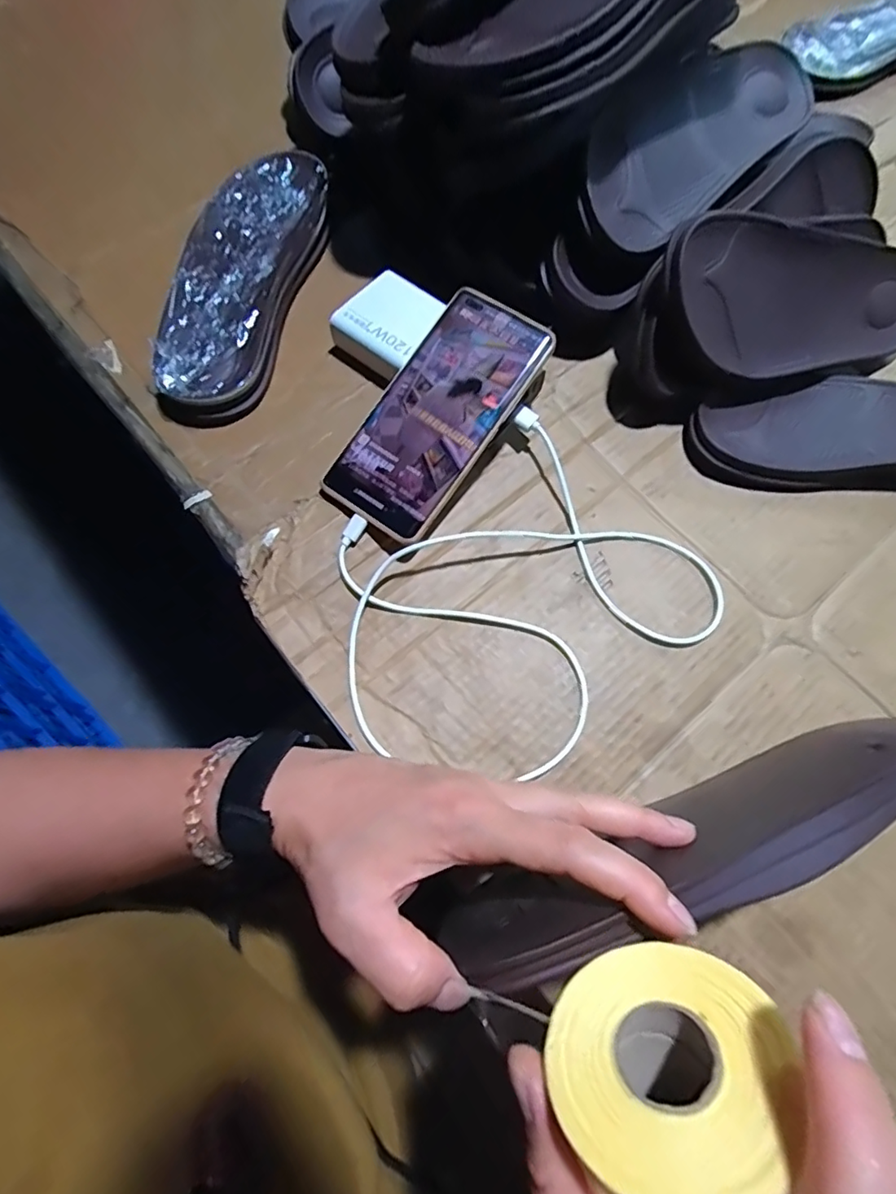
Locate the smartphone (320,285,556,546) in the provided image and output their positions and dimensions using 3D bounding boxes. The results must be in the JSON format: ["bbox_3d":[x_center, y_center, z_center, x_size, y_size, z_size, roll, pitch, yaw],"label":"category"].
[{"bbox_3d":[-0.005,-0.118,0.350,0.077,0.008,0.166,34,86,10],"label":"smartphone"}]

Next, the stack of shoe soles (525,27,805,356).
[{"bbox_3d":[0.166,-0.301,0.410,0.094,0.099,0.277,33,71,10],"label":"stack of shoe soles"}]

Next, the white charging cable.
[{"bbox_3d":[0.037,-0.002,0.337,0.236,0.025,0.188,-35,75,-15],"label":"white charging cable"}]

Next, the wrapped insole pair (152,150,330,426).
[{"bbox_3d":[-0.156,-0.241,0.410,0.090,0.028,0.252,11,69,2],"label":"wrapped insole pair"}]

